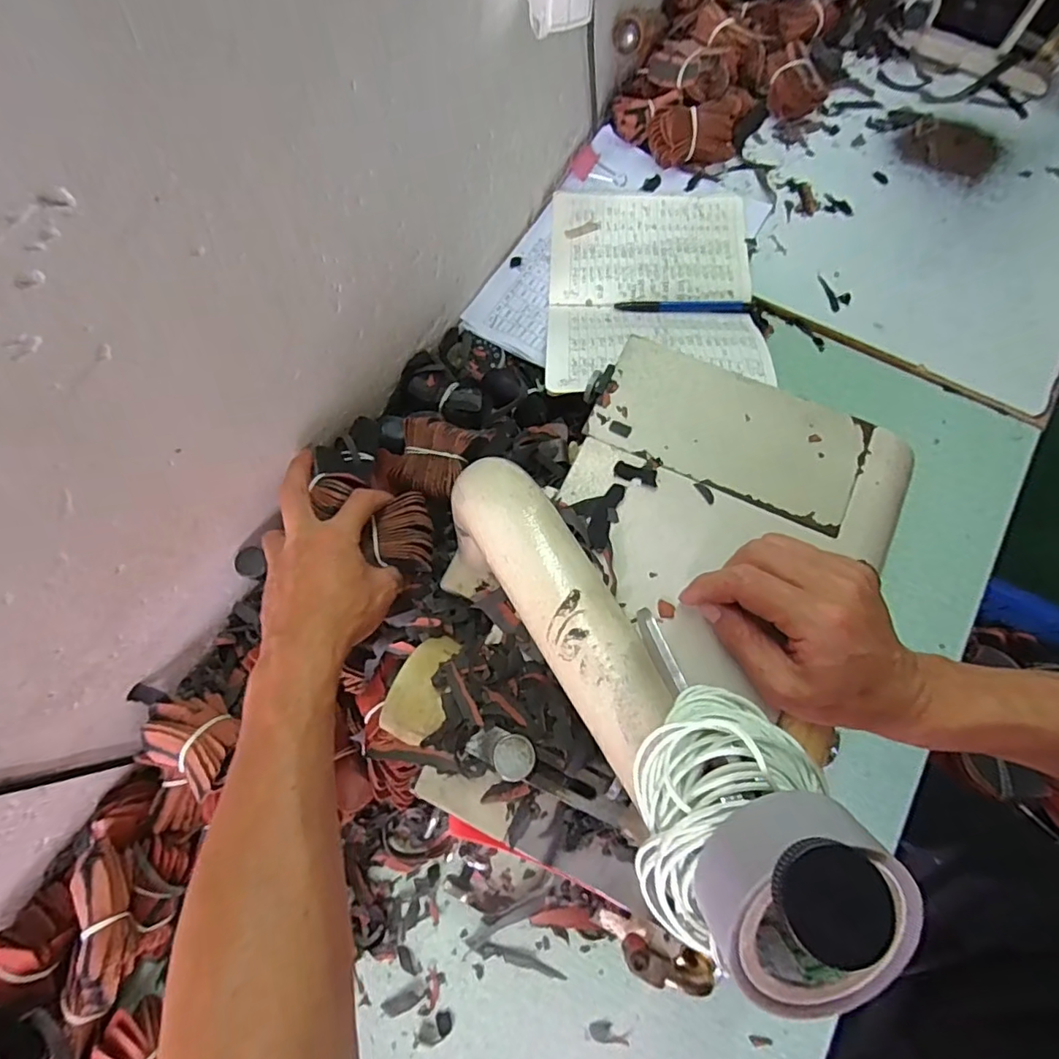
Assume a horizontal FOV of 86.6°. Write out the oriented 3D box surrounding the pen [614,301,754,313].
[{"bbox_3d":[0.160,-0.229,0.578,0.139,0.009,0.009,1,74,-1],"label":"pen"}]

